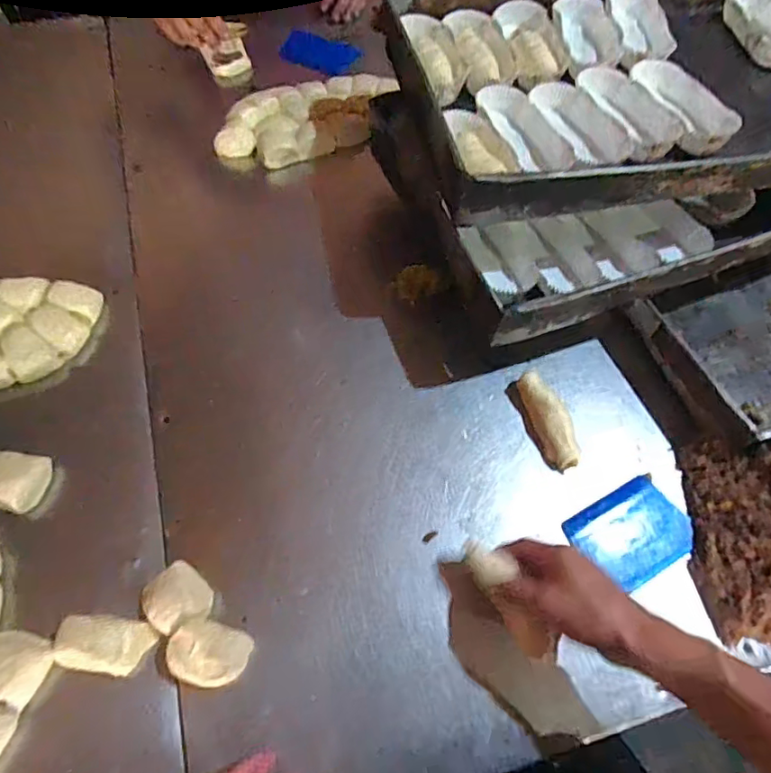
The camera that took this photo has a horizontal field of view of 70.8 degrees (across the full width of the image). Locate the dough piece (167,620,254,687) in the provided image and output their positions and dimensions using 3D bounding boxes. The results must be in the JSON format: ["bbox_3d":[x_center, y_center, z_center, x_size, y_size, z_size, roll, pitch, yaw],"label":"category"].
[{"bbox_3d":[-0.151,0.228,0.463,0.064,0.029,0.047,17,65,7],"label":"dough piece"}]

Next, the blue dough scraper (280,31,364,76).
[{"bbox_3d":[-0.106,-0.551,0.899,0.121,0.006,0.066,16,73,-5],"label":"blue dough scraper"}]

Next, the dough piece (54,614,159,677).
[{"bbox_3d":[-0.240,0.220,0.461,0.072,0.031,0.041,6,64,1],"label":"dough piece"}]

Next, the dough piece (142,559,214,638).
[{"bbox_3d":[-0.184,0.190,0.482,0.052,0.027,0.054,1,64,-1],"label":"dough piece"}]

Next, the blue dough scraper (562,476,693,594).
[{"bbox_3d":[0.243,0.144,0.533,0.113,0.007,0.083,-25,67,-17],"label":"blue dough scraper"}]

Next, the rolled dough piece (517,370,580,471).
[{"bbox_3d":[0.175,0.034,0.579,0.037,0.029,0.109,-15,65,-9],"label":"rolled dough piece"}]

